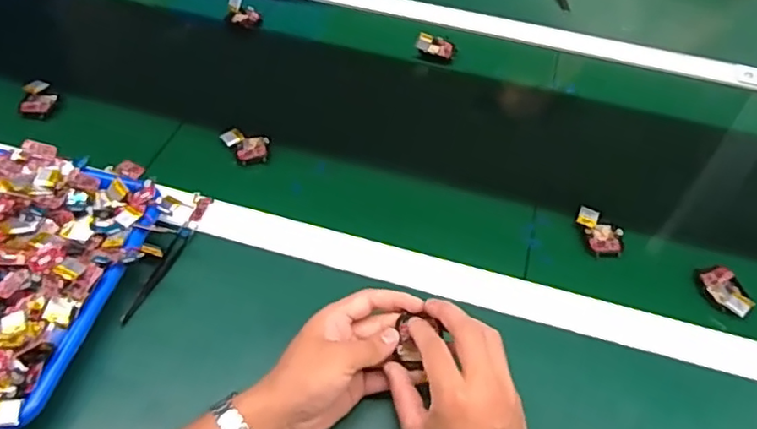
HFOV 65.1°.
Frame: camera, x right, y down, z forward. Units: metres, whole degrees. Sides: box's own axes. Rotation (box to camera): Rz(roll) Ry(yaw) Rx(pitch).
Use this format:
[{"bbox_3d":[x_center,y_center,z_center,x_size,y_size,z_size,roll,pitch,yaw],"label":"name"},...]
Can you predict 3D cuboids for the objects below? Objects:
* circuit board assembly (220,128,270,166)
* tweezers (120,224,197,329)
[{"bbox_3d":[-0.148,-0.075,0.656,0.053,0.017,0.036,10,51,4],"label":"circuit board assembly"},{"bbox_3d":[-0.204,0.054,0.551,0.014,0.010,0.110,16,52,9],"label":"tweezers"}]

